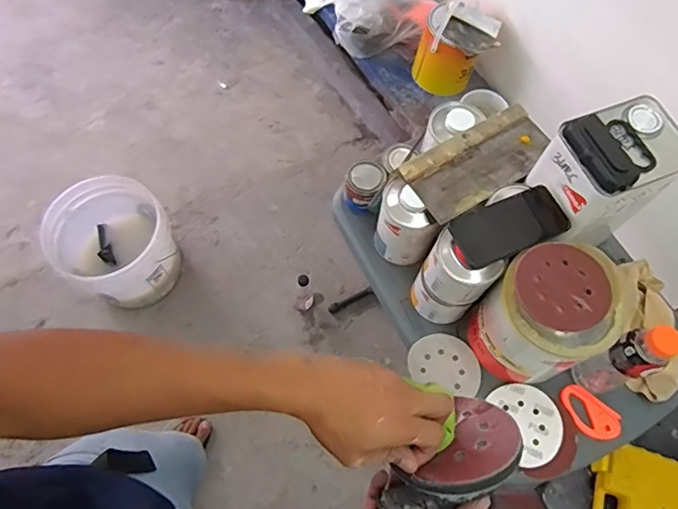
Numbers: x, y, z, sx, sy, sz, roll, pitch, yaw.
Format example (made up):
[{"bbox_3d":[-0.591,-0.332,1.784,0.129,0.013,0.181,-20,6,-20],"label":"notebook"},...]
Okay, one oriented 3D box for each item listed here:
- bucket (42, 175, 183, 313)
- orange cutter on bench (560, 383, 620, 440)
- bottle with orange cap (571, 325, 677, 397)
[{"bbox_3d":[-0.627,-0.031,1.484,0.330,0.272,0.305,32,68,12],"label":"bucket"},{"bbox_3d":[0.397,0.253,0.816,0.099,0.008,0.061,37,69,14],"label":"orange cutter on bench"},{"bbox_3d":[0.422,0.152,0.745,0.072,0.214,0.057,-17,67,-9],"label":"bottle with orange cap"}]

